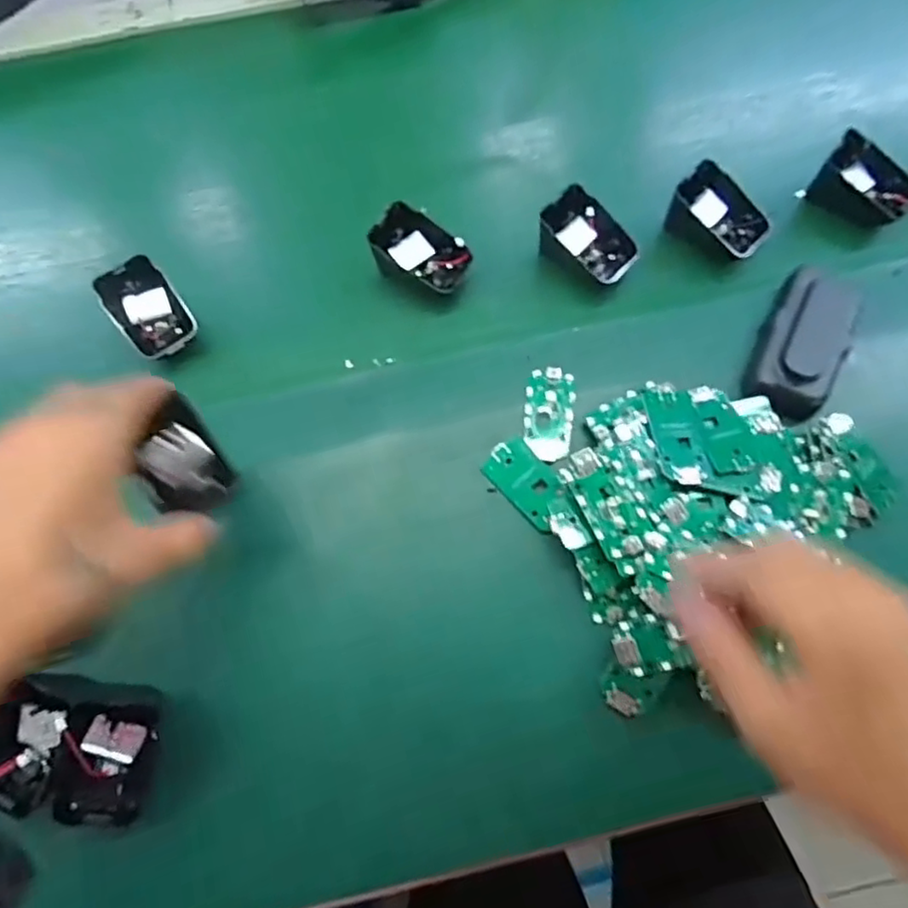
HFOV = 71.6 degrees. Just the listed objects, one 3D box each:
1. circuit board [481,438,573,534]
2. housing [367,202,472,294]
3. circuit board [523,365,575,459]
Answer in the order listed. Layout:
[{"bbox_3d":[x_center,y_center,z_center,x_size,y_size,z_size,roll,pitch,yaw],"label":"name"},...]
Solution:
[{"bbox_3d":[0.046,0.017,0.392,0.033,0.004,0.058,-43,75,-4],"label":"circuit board"},{"bbox_3d":[-0.021,-0.141,0.446,0.064,0.038,0.045,23,70,11],"label":"housing"},{"bbox_3d":[0.062,-0.027,0.407,0.030,0.005,0.062,7,68,5],"label":"circuit board"}]

